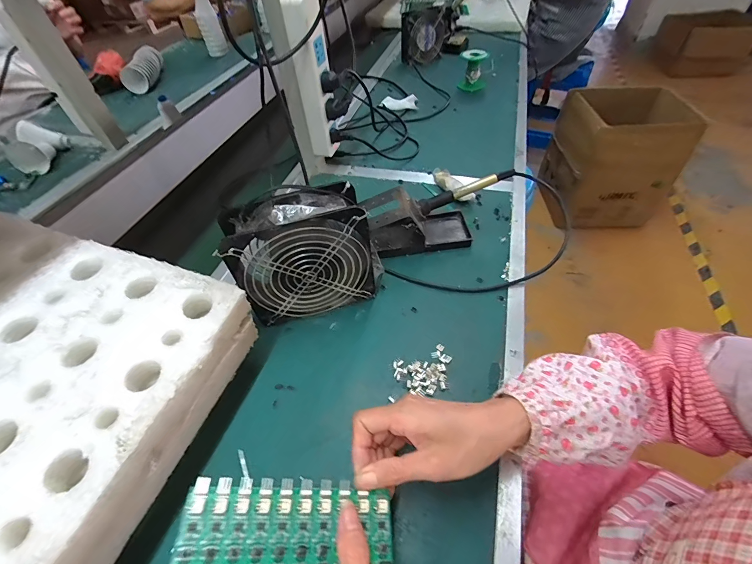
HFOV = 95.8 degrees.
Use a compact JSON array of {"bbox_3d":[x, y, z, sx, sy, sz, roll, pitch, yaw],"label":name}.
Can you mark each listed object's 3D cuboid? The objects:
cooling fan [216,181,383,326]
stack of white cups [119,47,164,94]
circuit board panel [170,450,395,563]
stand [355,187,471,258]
[{"bbox_3d":[-0.078,-0.029,0.395,0.154,0.154,0.062,-15,51,-8],"label":"cooling fan"},{"bbox_3d":[-0.691,-0.639,1.018,0.075,0.066,0.215,-9,51,-3],"label":"stack of white cups"},{"bbox_3d":[-0.056,0.170,0.227,0.138,0.005,0.067,9,52,-13],"label":"circuit board panel"},{"bbox_3d":[0.060,-0.088,0.484,0.154,0.071,0.078,-12,51,-5],"label":"stand"}]

